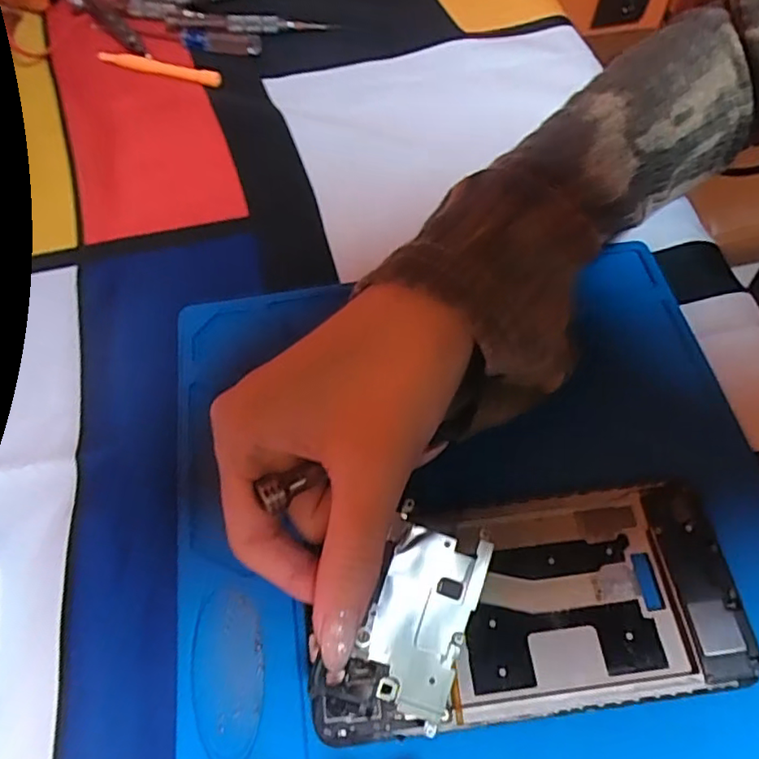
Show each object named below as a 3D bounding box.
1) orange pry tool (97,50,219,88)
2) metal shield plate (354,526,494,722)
[{"bbox_3d":[-0.137,-0.194,0.365,0.083,0.005,0.010,18,63,11],"label":"orange pry tool"},{"bbox_3d":[0.013,0.076,0.187,0.031,0.004,0.054,18,78,-3],"label":"metal shield plate"}]

